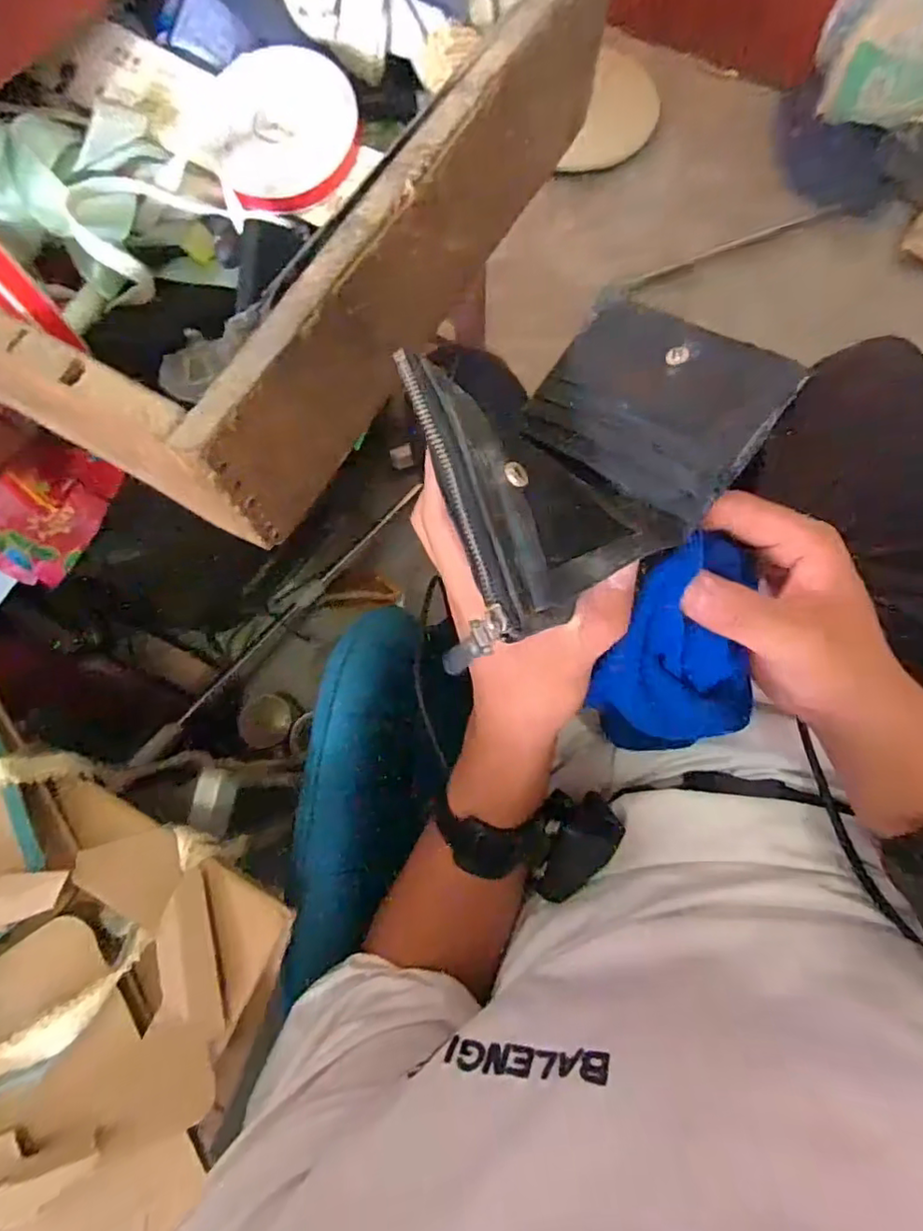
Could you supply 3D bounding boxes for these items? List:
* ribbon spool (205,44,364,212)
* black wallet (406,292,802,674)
[{"bbox_3d":[-0.102,-0.281,0.342,0.087,0.013,0.087,0,91,2],"label":"ribbon spool"},{"bbox_3d":[0.050,-0.073,0.242,0.145,0.051,0.116,-30,75,-7],"label":"black wallet"}]

